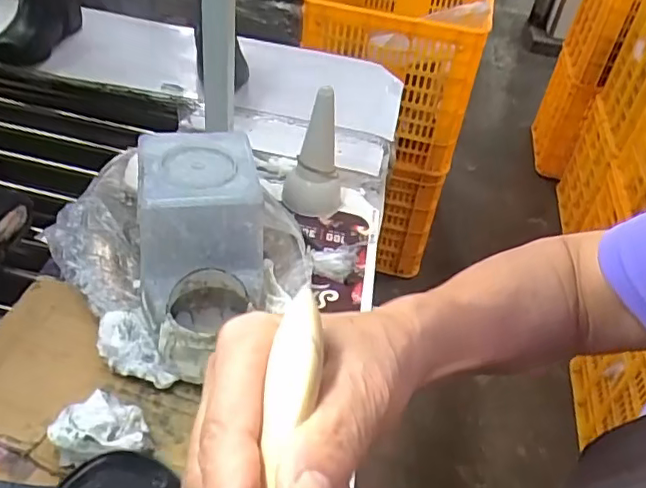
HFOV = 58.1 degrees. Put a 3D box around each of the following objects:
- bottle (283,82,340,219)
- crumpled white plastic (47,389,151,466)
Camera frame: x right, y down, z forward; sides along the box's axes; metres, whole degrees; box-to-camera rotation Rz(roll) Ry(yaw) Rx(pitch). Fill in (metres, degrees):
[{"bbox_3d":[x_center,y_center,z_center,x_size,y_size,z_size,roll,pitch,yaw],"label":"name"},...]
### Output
[{"bbox_3d":[-0.011,-0.098,0.654,0.067,0.150,0.066,0,43,-2],"label":"bottle"},{"bbox_3d":[-0.157,0.131,0.412,0.058,0.041,0.053,1,43,-1],"label":"crumpled white plastic"}]

